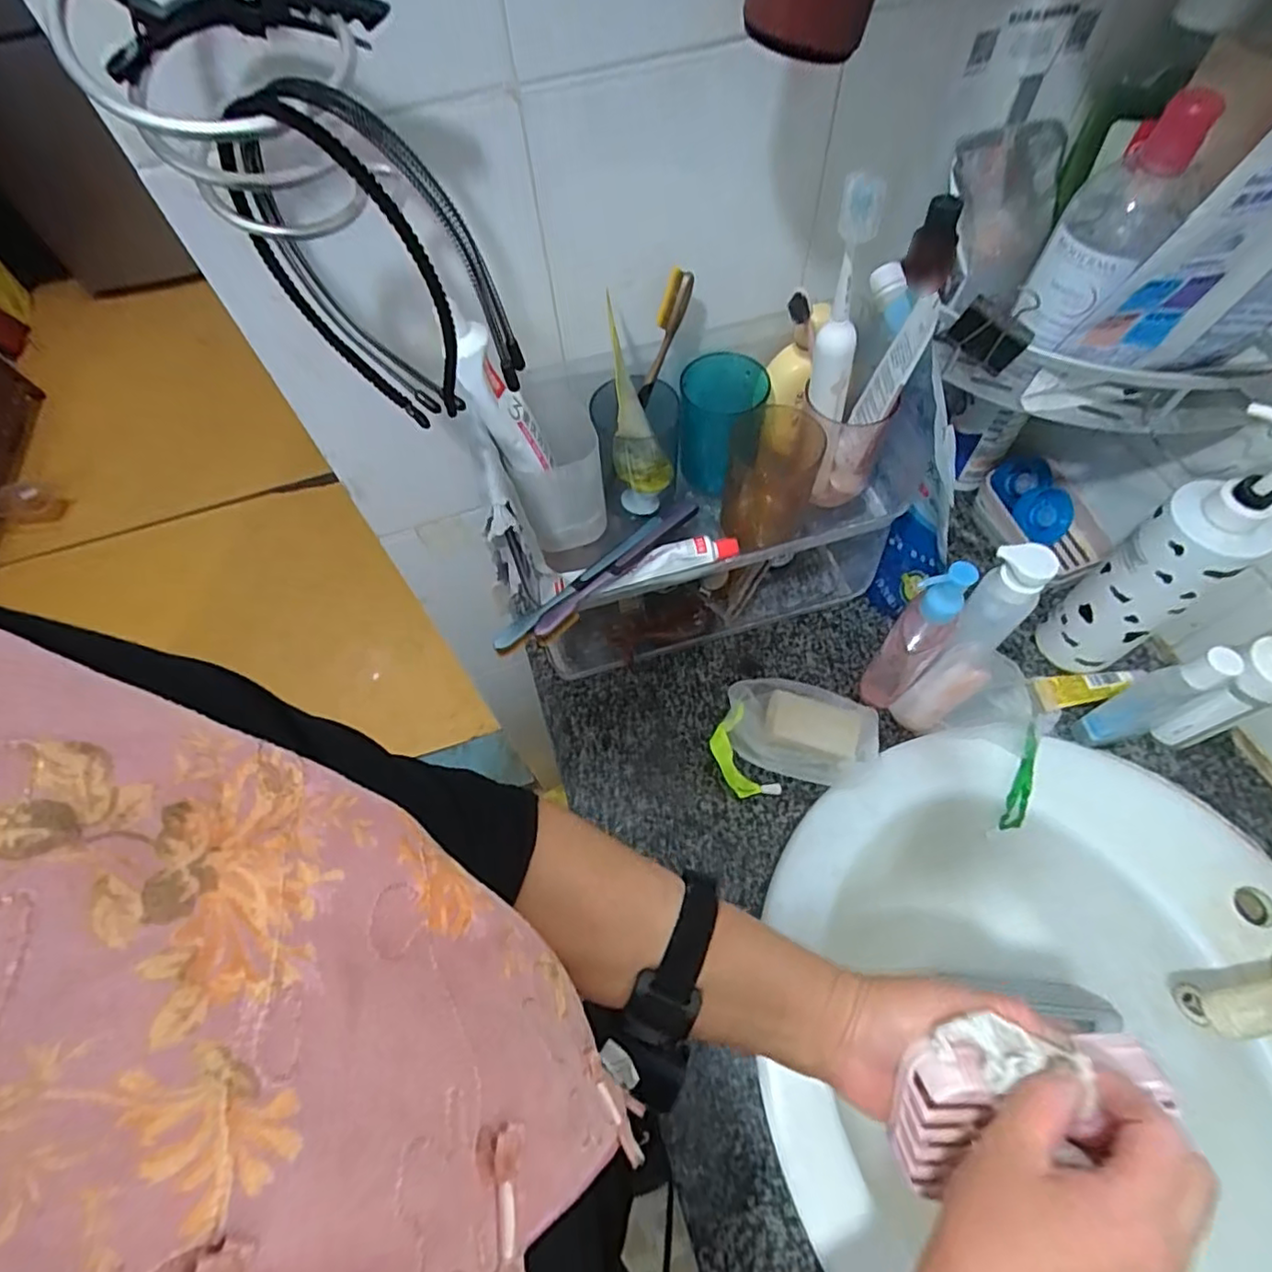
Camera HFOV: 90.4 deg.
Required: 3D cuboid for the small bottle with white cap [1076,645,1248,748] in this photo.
[{"bbox_3d":[0.417,0.053,0.511,0.057,0.141,0.027,-15,62,-5],"label":"small bottle with white cap"}]

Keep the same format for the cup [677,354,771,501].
[{"bbox_3d":[0.071,-0.171,0.528,0.064,0.105,0.060,-1,62,2],"label":"cup"}]

